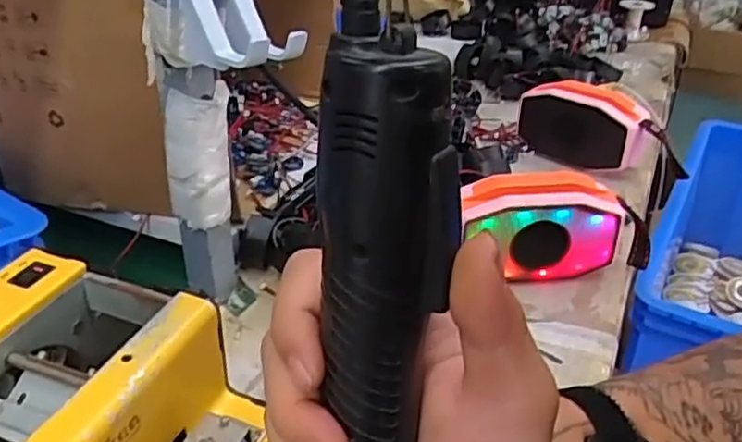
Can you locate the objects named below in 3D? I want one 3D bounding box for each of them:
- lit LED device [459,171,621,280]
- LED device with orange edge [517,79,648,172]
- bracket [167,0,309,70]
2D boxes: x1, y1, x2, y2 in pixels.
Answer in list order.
[{"bbox_3d":[0.148,0.004,0.604,0.140,0.082,0.050,-1,31,-4],"label":"lit LED device"},{"bbox_3d":[0.248,-0.115,0.797,0.141,0.078,0.060,17,34,24],"label":"LED device with orange edge"},{"bbox_3d":[-0.089,-0.132,0.445,0.080,0.057,0.060,18,35,26],"label":"bracket"}]

